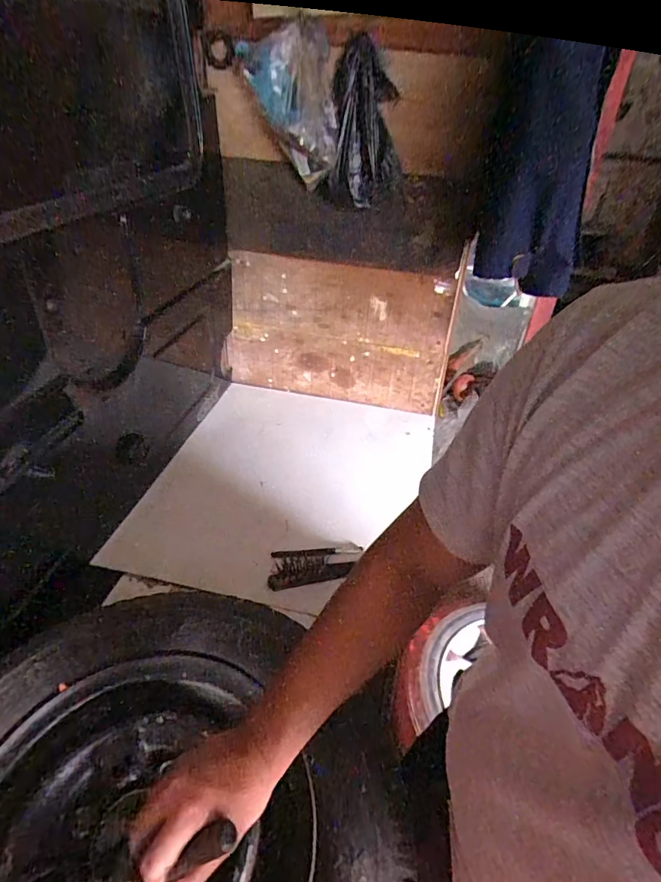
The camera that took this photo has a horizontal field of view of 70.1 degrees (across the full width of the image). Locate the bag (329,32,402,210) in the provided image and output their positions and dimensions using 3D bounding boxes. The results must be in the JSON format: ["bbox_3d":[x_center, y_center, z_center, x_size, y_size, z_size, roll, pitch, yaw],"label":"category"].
[{"bbox_3d":[0.066,-0.596,0.905,0.125,0.260,0.118,-1,39,-4],"label":"bag"}]

